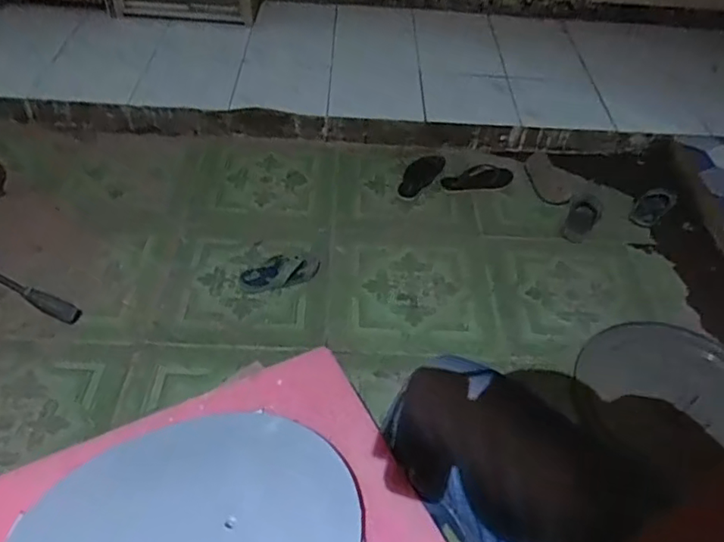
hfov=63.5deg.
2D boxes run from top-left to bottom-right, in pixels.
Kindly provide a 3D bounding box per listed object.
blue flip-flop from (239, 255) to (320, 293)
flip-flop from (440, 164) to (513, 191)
[{"bbox_3d":[-0.198,0.008,1.415,0.194,0.033,0.079,-7,48,-12],"label":"blue flip-flop"},{"bbox_3d":[0.340,-0.266,1.714,0.226,0.032,0.100,-15,50,-18],"label":"flip-flop"}]

